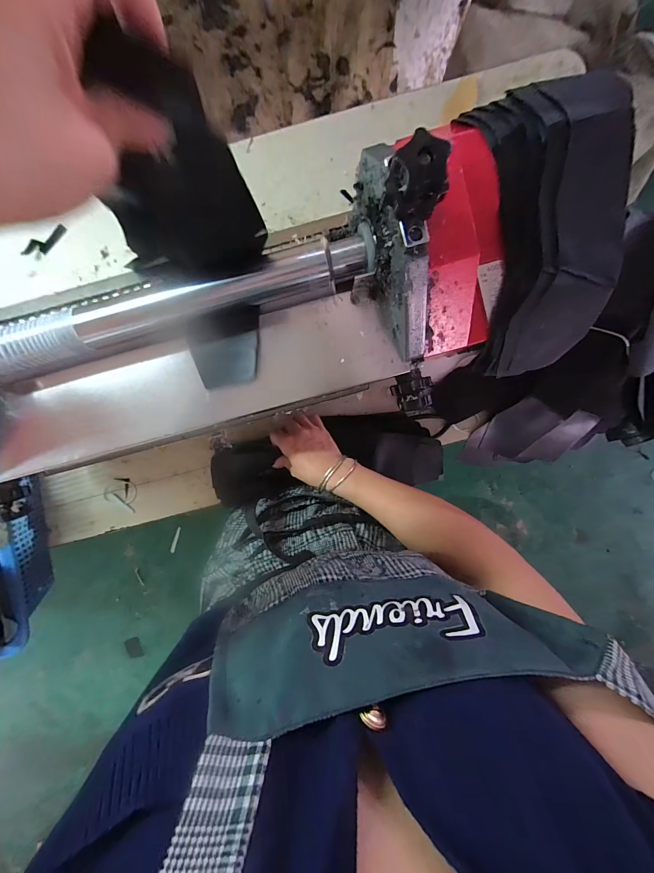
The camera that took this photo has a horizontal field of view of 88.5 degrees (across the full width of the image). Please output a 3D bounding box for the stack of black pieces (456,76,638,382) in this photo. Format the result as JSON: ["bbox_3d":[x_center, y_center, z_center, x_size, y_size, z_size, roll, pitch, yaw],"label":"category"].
[{"bbox_3d":[0.218,-0.206,0.338,0.132,0.071,0.276,-3,95,-1],"label":"stack of black pieces"}]

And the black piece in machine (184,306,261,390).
[{"bbox_3d":[-0.106,-0.095,0.358,0.075,0.008,0.078,-10,95,0],"label":"black piece in machine"}]

